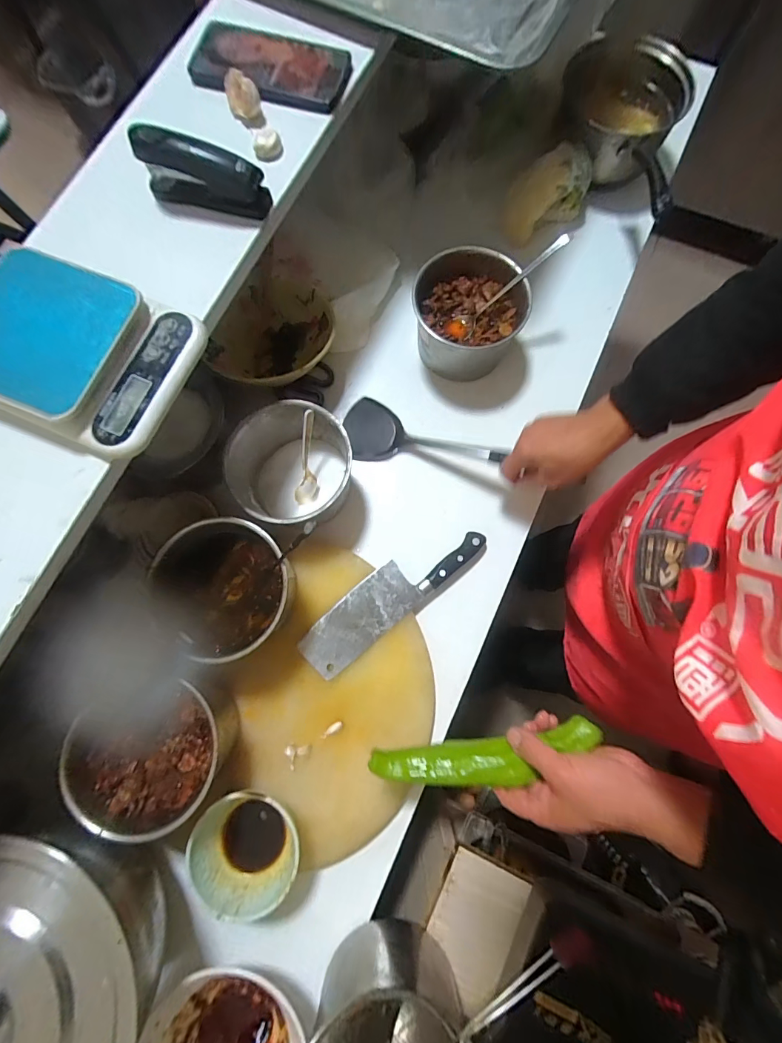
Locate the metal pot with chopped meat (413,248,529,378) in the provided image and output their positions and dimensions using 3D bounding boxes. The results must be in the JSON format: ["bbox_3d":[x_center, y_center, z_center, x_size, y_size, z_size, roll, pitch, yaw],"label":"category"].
[{"bbox_3d":[0.110,-0.295,0.605,0.148,0.109,0.146,0,77,1],"label":"metal pot with chopped meat"}]

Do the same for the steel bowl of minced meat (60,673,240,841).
[{"bbox_3d":[-0.266,0.256,0.479,0.161,0.095,0.143,9,77,3],"label":"steel bowl of minced meat"}]

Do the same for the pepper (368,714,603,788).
[{"bbox_3d":[0.096,0.243,0.431,0.228,0.028,0.045,-12,77,6],"label":"pepper"}]

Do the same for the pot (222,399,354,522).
[{"bbox_3d":[-0.129,-0.068,0.560,0.144,0.093,0.154,13,77,4],"label":"pot"}]

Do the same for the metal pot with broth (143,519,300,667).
[{"bbox_3d":[-0.195,0.083,0.513,0.145,0.109,0.153,0,77,1],"label":"metal pot with broth"}]

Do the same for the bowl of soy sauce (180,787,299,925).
[{"bbox_3d":[-0.161,0.366,0.469,0.117,0.055,0.121,0,77,1],"label":"bowl of soy sauce"}]

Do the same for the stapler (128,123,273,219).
[{"bbox_3d":[-0.179,-0.328,0.394,0.115,0.054,0.026,12,77,3],"label":"stapler"}]

